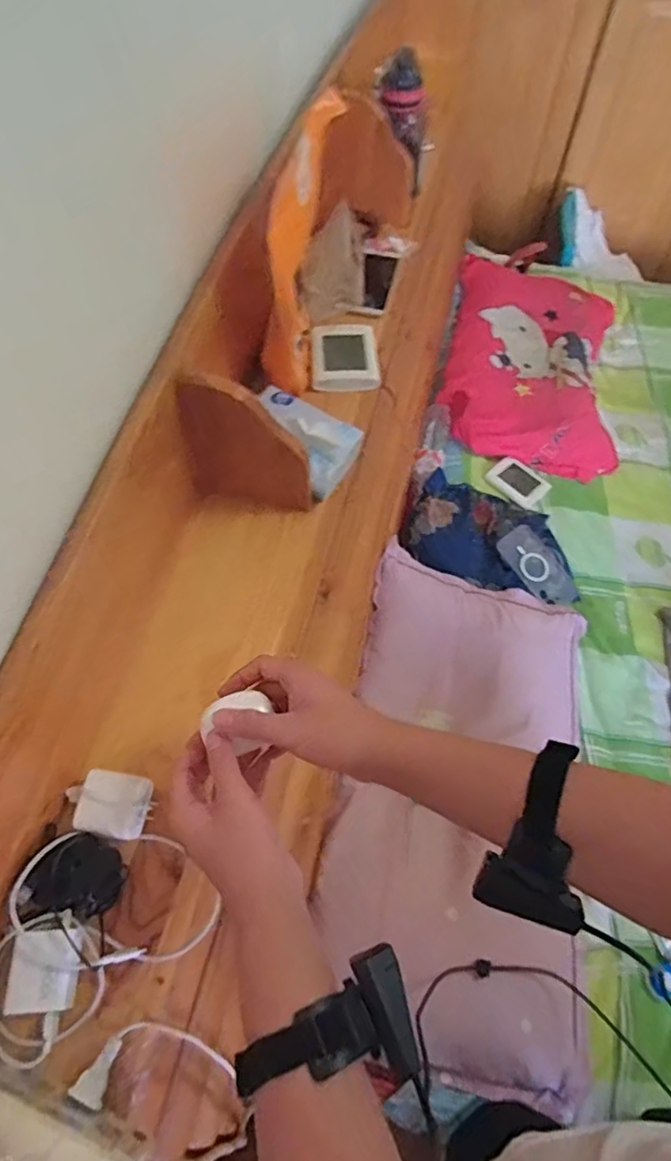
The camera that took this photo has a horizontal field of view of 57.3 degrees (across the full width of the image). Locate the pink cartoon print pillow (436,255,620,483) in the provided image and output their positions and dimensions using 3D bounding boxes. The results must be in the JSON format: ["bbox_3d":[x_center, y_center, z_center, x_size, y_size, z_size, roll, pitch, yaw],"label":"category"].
[{"bbox_3d":[0.481,-0.546,1.475,0.408,0.095,0.662,12,60,6],"label":"pink cartoon print pillow"}]

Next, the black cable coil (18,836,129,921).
[{"bbox_3d":[-0.225,0.257,0.533,0.074,0.026,0.060,-8,60,-5],"label":"black cable coil"}]

